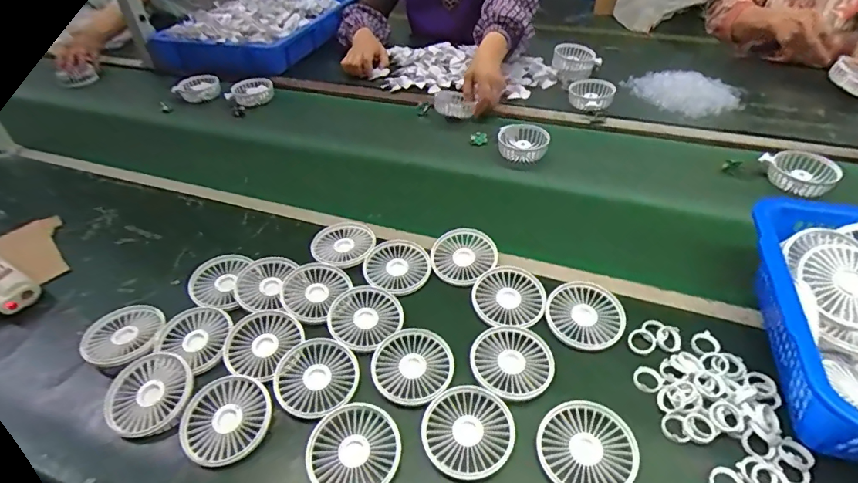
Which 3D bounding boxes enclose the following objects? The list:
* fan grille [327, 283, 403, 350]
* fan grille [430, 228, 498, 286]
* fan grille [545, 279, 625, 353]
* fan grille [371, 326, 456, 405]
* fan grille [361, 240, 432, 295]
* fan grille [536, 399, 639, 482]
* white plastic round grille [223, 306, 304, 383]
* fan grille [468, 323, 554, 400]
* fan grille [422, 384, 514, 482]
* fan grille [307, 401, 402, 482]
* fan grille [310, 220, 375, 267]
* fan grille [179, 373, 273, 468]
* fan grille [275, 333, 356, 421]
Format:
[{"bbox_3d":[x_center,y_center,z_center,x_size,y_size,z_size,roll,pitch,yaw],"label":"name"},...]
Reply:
[{"bbox_3d":[-0.076,0.090,0.558,0.085,0.022,0.084,-2,43,2],"label":"fan grille"},{"bbox_3d":[0.046,0.018,0.620,0.085,0.018,0.087,-2,43,2],"label":"fan grille"},{"bbox_3d":[0.185,0.084,0.544,0.090,0.018,0.084,-2,43,2],"label":"fan grille"},{"bbox_3d":[-0.017,0.135,0.507,0.088,0.009,0.086,-2,43,2],"label":"fan grille"},{"bbox_3d":[-0.041,0.032,0.618,0.086,0.014,0.083,-2,43,2],"label":"fan grille"},{"bbox_3d":[0.148,0.193,0.435,0.091,0.008,0.085,-2,43,2],"label":"fan grille"},{"bbox_3d":[-0.188,0.115,0.534,0.075,0.024,0.085,15,47,19],"label":"white plastic round grille"},{"bbox_3d":[0.092,0.129,0.507,0.089,0.008,0.087,-2,43,2],"label":"fan grille"},{"bbox_3d":[0.038,0.183,0.452,0.087,0.007,0.086,-2,43,2],"label":"fan grille"},{"bbox_3d":[-0.071,0.200,0.445,0.084,0.016,0.088,-2,43,2],"label":"fan grille"},{"bbox_3d":[-0.118,0.001,0.658,0.085,0.015,0.091,7,45,11],"label":"fan grille"},{"bbox_3d":[-0.204,0.180,0.470,0.085,0.022,0.084,-2,43,2],"label":"fan grille"},{"bbox_3d":[-0.119,0.148,0.505,0.084,0.023,0.087,-2,43,2],"label":"fan grille"}]

